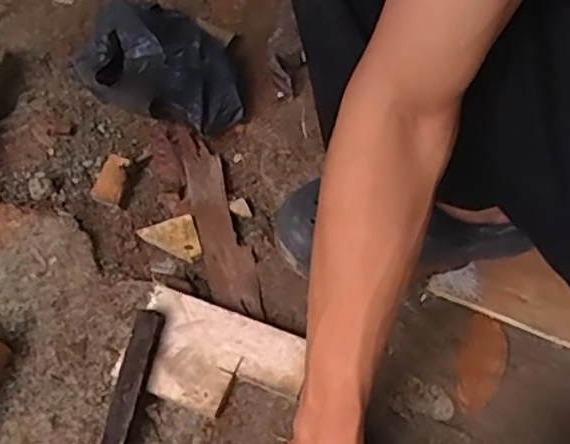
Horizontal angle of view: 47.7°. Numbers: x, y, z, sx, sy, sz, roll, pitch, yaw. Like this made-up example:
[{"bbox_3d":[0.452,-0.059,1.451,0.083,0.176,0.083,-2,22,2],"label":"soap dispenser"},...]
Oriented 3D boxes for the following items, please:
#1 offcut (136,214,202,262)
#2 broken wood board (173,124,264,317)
[{"bbox_3d":[-0.127,0.021,0.718,0.060,0.014,0.054,-20,62,-7],"label":"offcut"},{"bbox_3d":[-0.078,-0.008,0.733,0.051,0.013,0.256,-16,62,-5],"label":"broken wood board"}]

